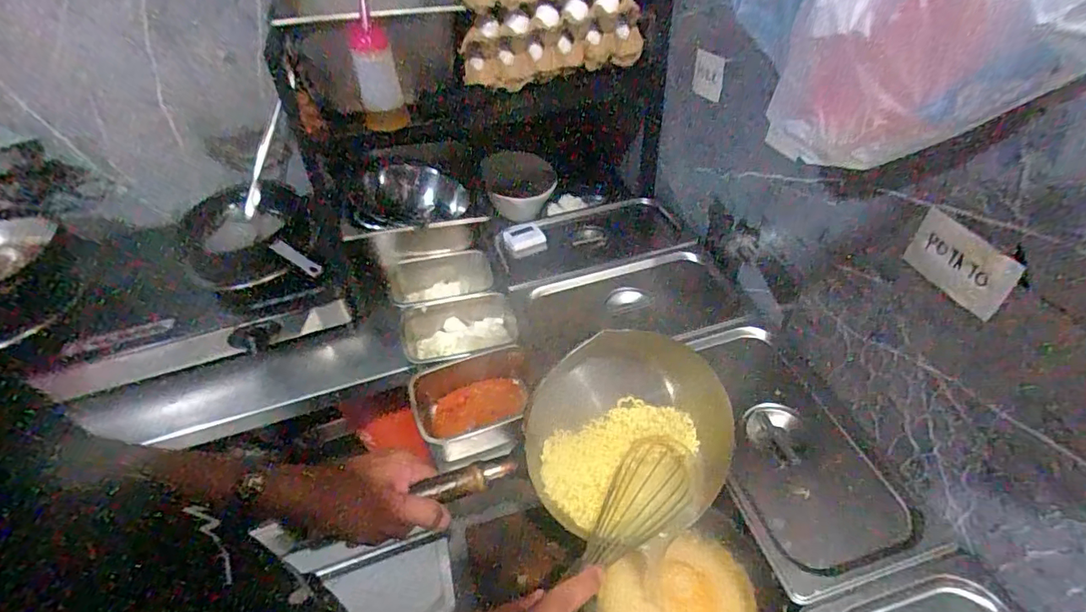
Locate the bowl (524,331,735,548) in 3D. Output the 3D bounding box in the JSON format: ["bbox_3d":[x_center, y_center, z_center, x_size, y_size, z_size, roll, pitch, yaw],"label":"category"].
[{"bbox_3d":[0.092,0.135,0.559,0.210,0.067,0.219,-3,43,3],"label":"bowl"}]

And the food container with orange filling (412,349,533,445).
[{"bbox_3d":[-0.101,0.144,0.767,0.173,0.076,0.138,-10,44,-5],"label":"food container with orange filling"}]

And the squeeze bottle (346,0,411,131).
[{"bbox_3d":[-0.238,-0.332,0.737,0.058,0.173,0.052,-19,45,-15],"label":"squeeze bottle"}]

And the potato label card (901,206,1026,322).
[{"bbox_3d":[0.337,-0.035,0.426,0.006,0.055,0.087,-13,44,-8],"label":"potato label card"}]

